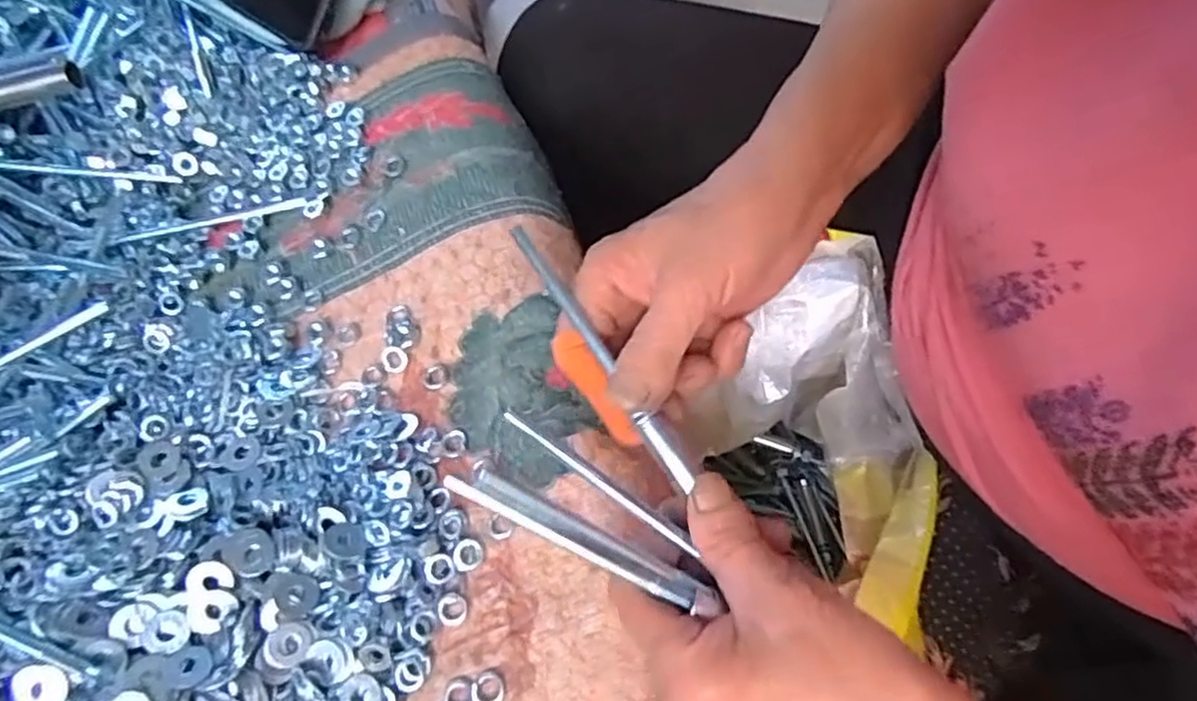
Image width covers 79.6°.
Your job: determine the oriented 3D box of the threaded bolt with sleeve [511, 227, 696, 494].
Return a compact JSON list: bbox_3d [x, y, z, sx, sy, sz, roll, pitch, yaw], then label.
[{"bbox_3d":[0.001,0.000,0.293,0.010,0.010,0.127,-31,78,-13],"label":"threaded bolt with sleeve"}]

